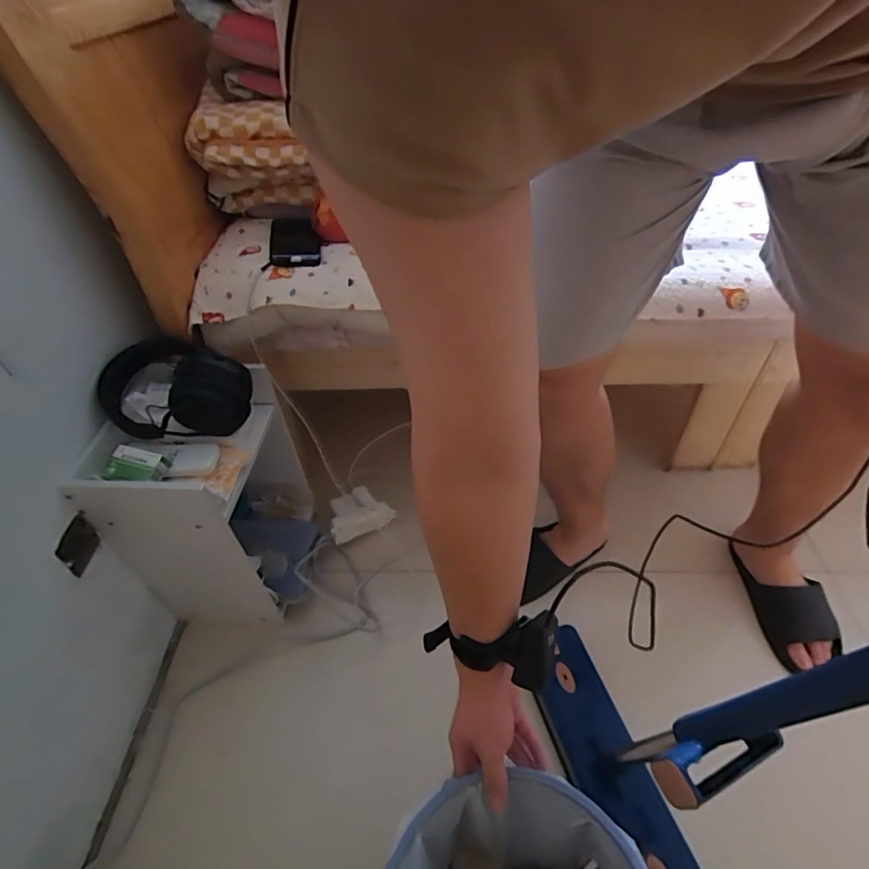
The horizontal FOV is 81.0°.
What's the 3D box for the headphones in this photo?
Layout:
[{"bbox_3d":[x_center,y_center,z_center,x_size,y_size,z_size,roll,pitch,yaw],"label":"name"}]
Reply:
[{"bbox_3d":[-0.376,-0.062,0.763,0.186,0.103,0.159,13,48,16],"label":"headphones"}]

